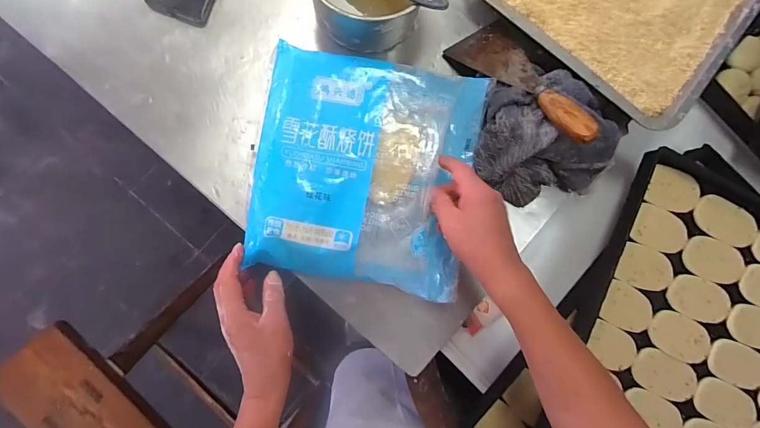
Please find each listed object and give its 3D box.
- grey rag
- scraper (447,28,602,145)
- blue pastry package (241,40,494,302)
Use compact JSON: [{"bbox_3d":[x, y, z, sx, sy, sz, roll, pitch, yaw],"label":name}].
[{"bbox_3d":[0.221,-0.098,0.467,0.191,0.052,0.159,-12,90,-2],"label":"grey rag"},{"bbox_3d":[0.177,-0.160,0.462,0.075,0.019,0.215,-35,61,-2],"label":"scraper"},{"bbox_3d":[-0.016,-0.052,0.461,0.265,0.064,0.268,9,89,-2],"label":"blue pastry package"}]

